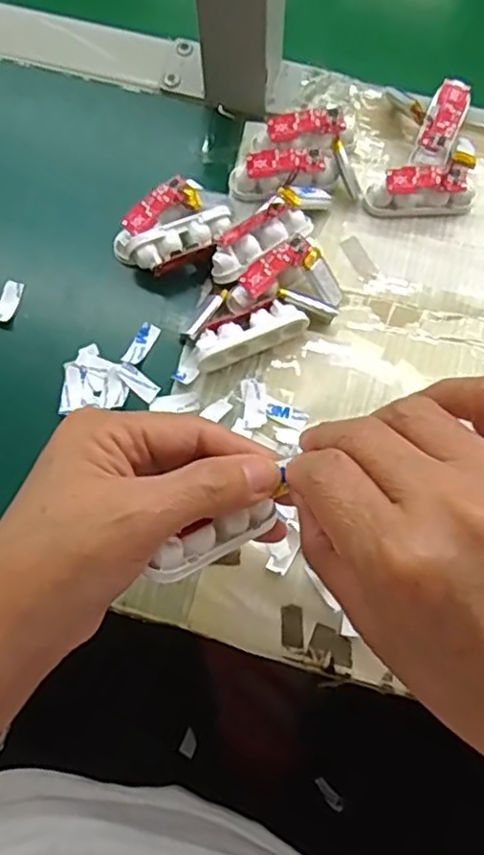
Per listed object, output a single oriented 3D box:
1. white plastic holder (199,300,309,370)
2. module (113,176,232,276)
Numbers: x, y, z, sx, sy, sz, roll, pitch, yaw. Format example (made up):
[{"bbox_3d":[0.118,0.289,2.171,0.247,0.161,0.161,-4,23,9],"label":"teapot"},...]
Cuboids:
[{"bbox_3d":[0.003,-0.049,0.363,0.061,0.018,0.023,-22,74,-6],"label":"white plastic holder"},{"bbox_3d":[-0.038,-0.109,0.380,0.047,0.026,0.065,42,78,12],"label":"module"}]

